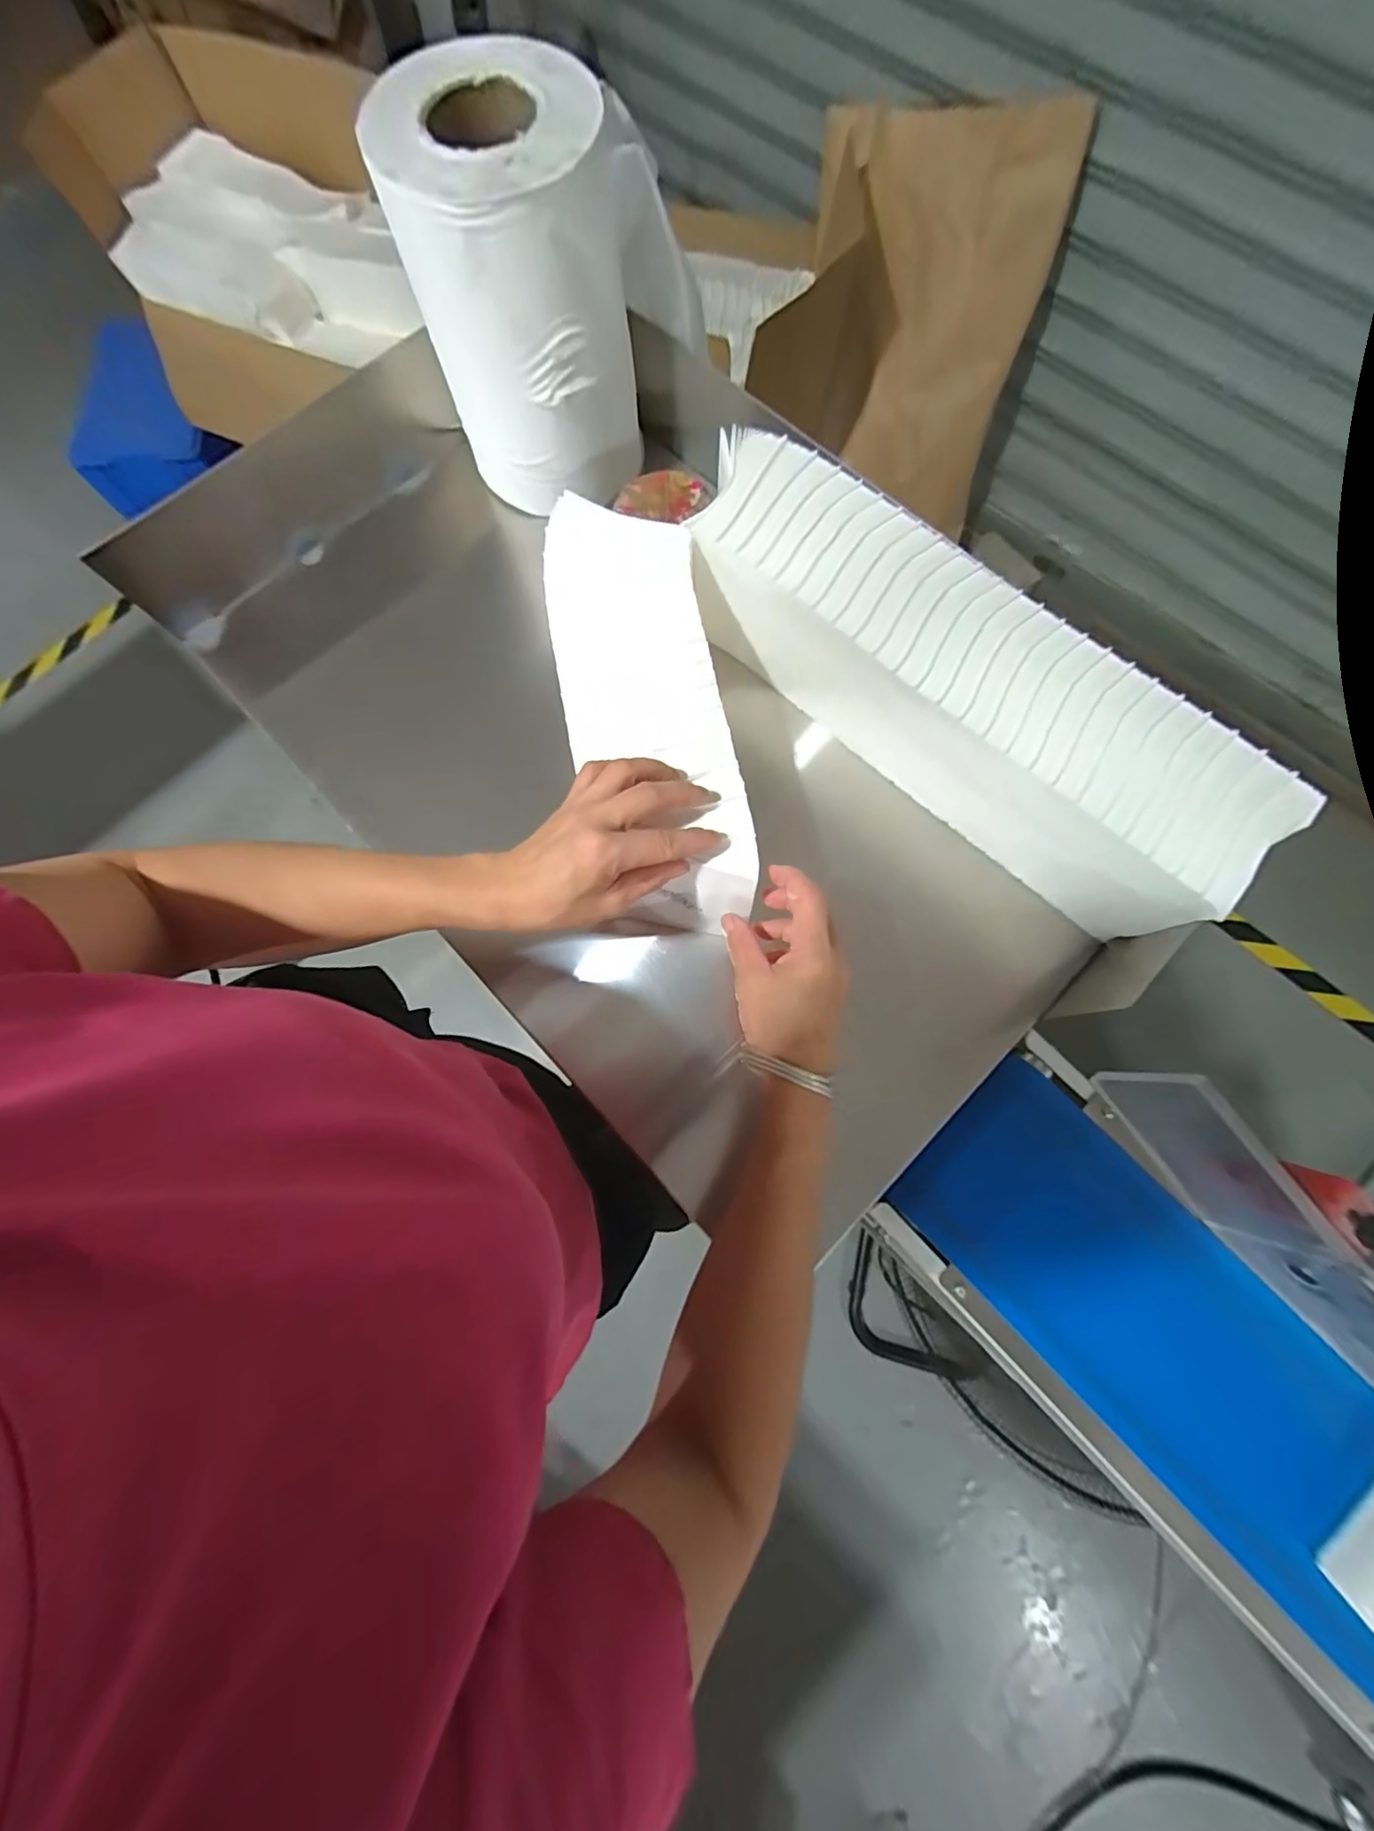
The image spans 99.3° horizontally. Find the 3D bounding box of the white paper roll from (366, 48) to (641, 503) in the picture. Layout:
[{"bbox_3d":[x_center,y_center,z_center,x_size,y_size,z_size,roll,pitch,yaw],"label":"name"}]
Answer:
[{"bbox_3d":[-0.135,-0.516,0.500,0.170,0.214,0.154,-17,77,-3],"label":"white paper roll"}]

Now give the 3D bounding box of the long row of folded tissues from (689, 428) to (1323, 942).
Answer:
[{"bbox_3d":[0.200,-0.190,0.473,0.489,0.109,0.124,41,81,10],"label":"long row of folded tissues"}]

